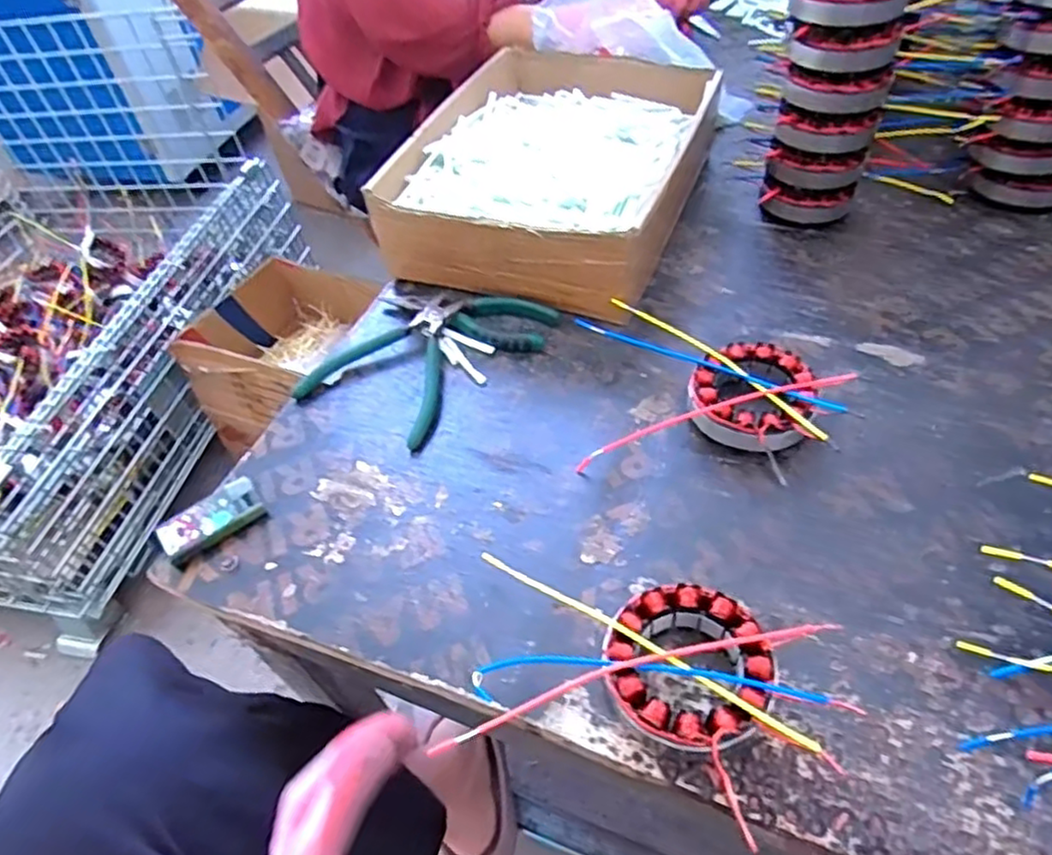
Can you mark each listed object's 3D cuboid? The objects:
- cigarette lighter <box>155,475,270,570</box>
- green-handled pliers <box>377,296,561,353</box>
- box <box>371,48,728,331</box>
[{"bbox_3d":[-0.216,0.065,0.474,0.066,0.017,0.033,-31,52,-20],"label":"cigarette lighter"},{"bbox_3d":[-0.052,-0.099,0.592,0.158,0.017,0.054,13,51,18],"label":"green-handled pliers"},{"bbox_3d":[0.036,-0.250,0.671,0.240,0.093,0.328,14,51,19],"label":"box"}]

